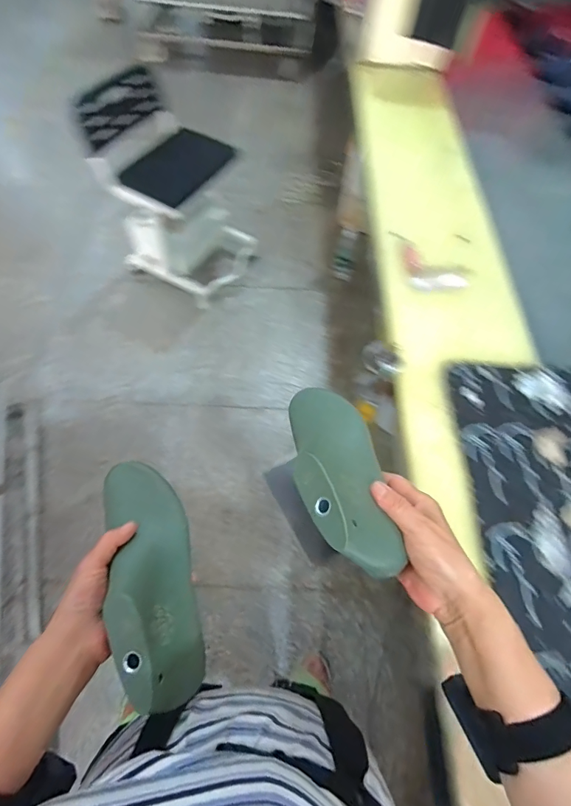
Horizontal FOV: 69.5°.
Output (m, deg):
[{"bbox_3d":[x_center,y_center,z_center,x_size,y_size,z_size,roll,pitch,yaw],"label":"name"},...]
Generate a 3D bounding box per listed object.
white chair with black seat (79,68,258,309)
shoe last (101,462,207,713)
[{"bbox_3d":[-0.406,-0.795,1.590,0.468,0.656,0.401,25,62,10],"label":"white chair with black seat"},{"bbox_3d":[-0.128,0.159,0.396,0.070,0.082,0.226,-14,54,-11],"label":"shoe last"}]

